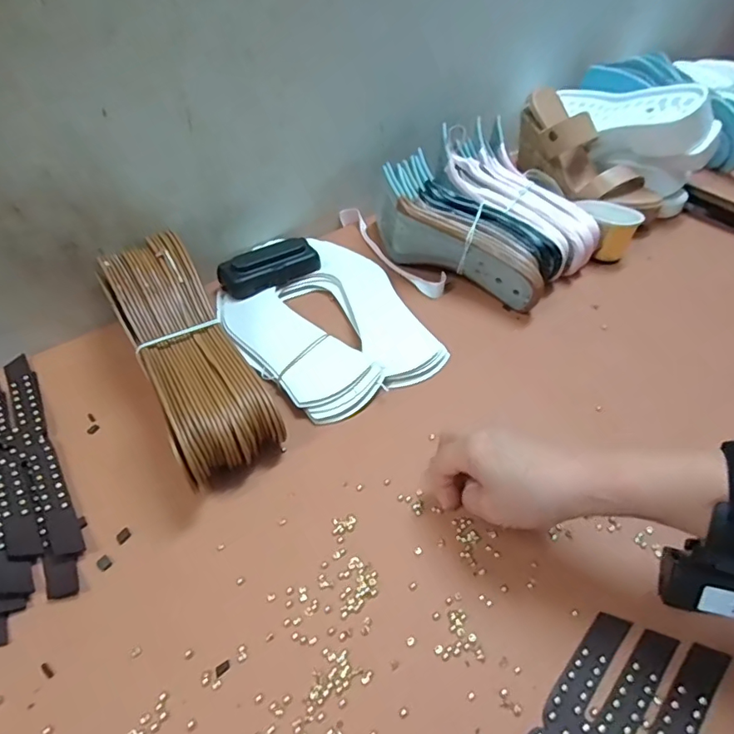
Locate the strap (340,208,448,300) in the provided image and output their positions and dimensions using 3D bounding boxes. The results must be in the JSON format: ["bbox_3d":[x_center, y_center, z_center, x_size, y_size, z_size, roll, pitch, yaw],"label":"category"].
[{"bbox_3d":[0.027,-0.142,0.614,0.033,0.017,0.188,-28,52,-26],"label":"strap"}]

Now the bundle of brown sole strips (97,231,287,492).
[{"bbox_3d":[-0.154,-0.011,0.433,0.076,0.080,0.224,-24,51,-23],"label":"bundle of brown sole strips"}]

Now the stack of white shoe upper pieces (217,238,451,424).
[{"bbox_3d":[-0.045,-0.050,0.516,0.174,0.022,0.224,-25,51,-23],"label":"stack of white shoe upper pieces"}]

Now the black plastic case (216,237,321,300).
[{"bbox_3d":[-0.103,-0.108,0.547,0.105,0.027,0.047,-23,50,-22],"label":"black plastic case"}]

